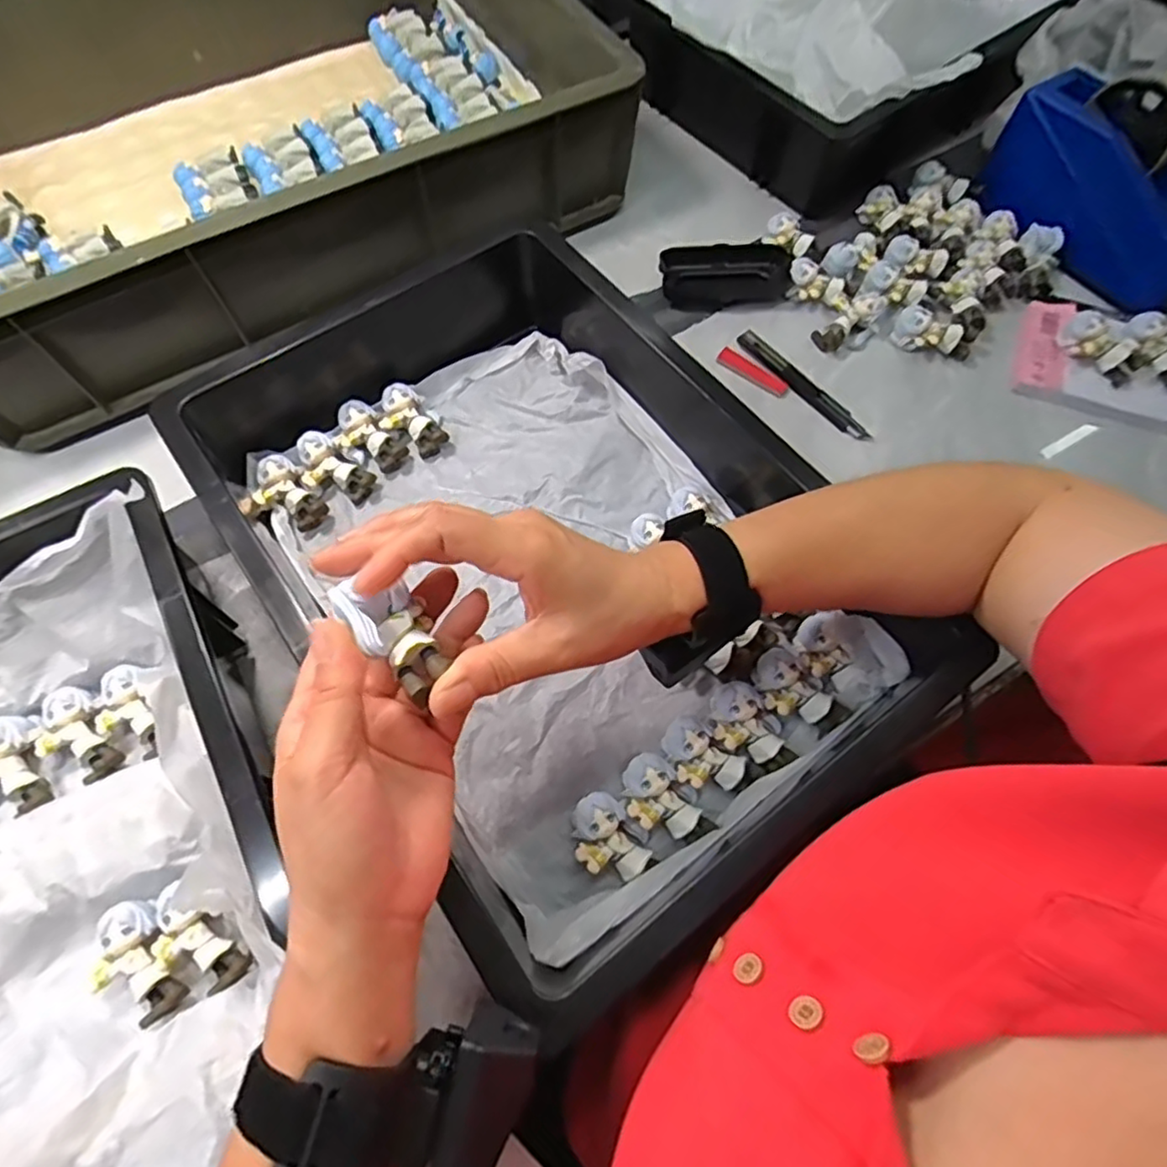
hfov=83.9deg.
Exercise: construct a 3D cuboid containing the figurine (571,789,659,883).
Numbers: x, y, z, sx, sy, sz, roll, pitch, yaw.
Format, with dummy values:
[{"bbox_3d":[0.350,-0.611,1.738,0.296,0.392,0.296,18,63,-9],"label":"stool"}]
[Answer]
[{"bbox_3d":[0.013,0.151,0.381,0.035,0.021,0.051,-33,70,-13],"label":"figurine"}]

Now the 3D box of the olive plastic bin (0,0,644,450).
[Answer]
[{"bbox_3d":[-0.312,-0.401,0.581,0.582,0.119,0.423,-32,70,-13],"label":"olive plastic bin"}]

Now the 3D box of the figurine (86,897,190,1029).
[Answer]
[{"bbox_3d":[-0.245,0.207,0.353,0.035,0.017,0.062,-32,70,-13],"label":"figurine"}]

